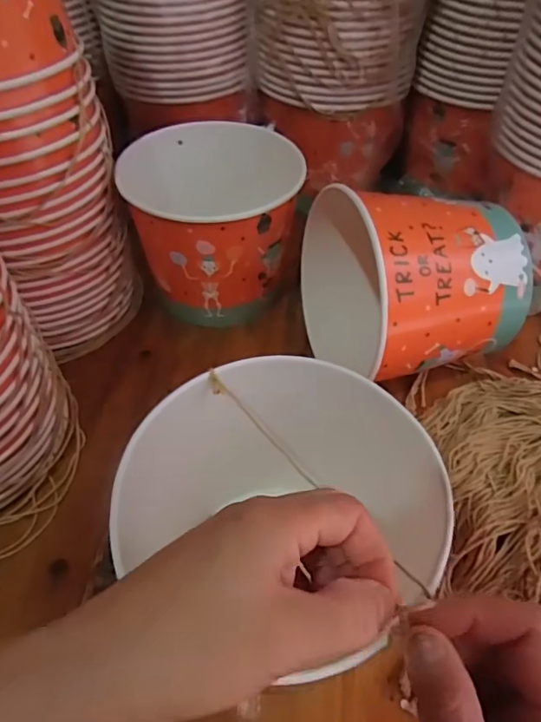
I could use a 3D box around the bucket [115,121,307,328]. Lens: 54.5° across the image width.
[{"bbox_3d":[-0.062,-0.128,0.508,0.134,0.125,0.157,-17,51,-15],"label":"bucket"}]

